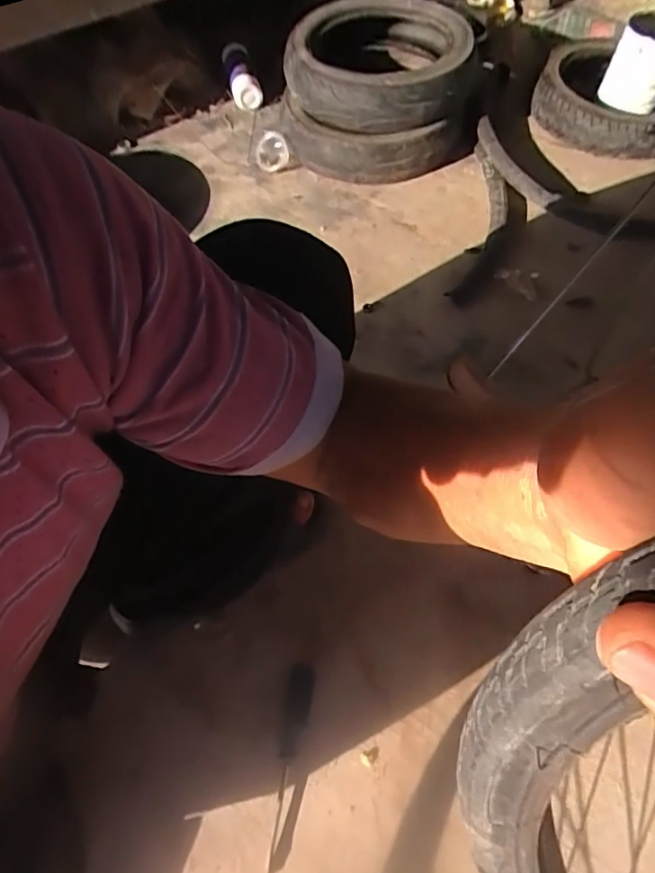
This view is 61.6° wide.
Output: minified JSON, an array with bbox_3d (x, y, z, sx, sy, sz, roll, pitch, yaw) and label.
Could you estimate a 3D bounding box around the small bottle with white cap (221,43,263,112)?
[{"bbox_3d":[-0.199,-0.833,1.273,0.065,0.061,0.166,-20,83,-9],"label":"small bottle with white cap"}]

